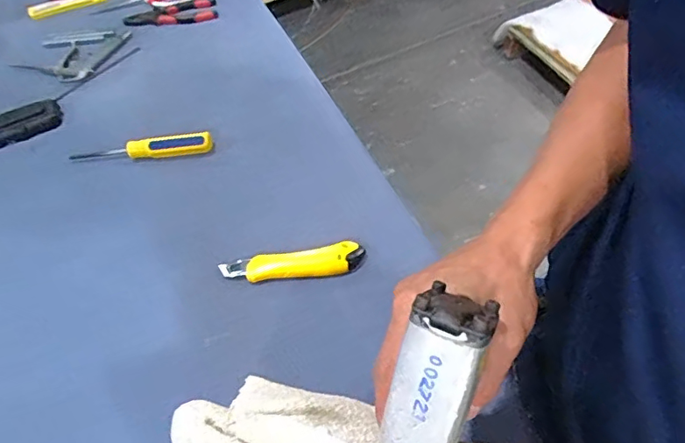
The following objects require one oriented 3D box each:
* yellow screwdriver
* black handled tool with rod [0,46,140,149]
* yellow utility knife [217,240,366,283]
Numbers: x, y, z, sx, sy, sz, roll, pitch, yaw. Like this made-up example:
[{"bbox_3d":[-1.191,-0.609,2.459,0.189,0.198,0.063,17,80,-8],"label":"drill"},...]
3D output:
[{"bbox_3d":[-0.278,-0.102,0.723,0.194,0.031,0.023,-3,55,3],"label":"yellow screwdriver"},{"bbox_3d":[-0.417,-0.186,0.800,0.255,0.023,0.060,-34,59,-18],"label":"black handled tool with rod"},{"bbox_3d":[-0.058,0.049,0.615,0.166,0.015,0.035,-10,55,-3],"label":"yellow utility knife"}]

